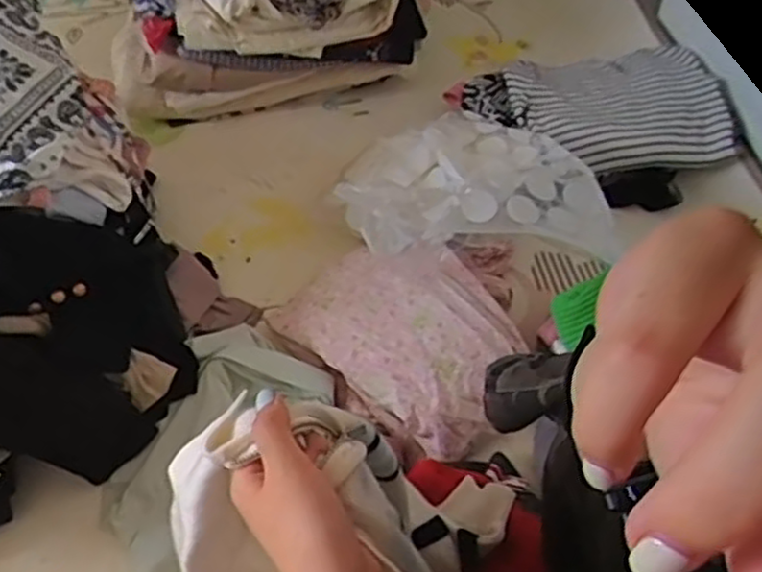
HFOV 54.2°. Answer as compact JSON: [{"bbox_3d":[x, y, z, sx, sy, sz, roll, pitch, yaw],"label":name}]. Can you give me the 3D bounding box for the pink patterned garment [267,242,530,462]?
[{"bbox_3d":[0.029,0.046,0.918,0.297,0.082,0.195,35,63,24],"label":"pink patterned garment"}]

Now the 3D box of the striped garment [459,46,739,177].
[{"bbox_3d":[0.306,-0.252,1.060,0.354,0.076,0.178,-1,54,2],"label":"striped garment"}]

